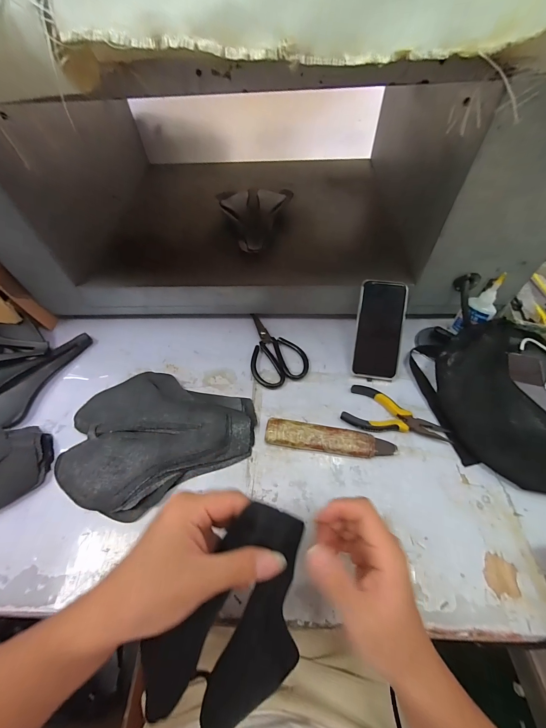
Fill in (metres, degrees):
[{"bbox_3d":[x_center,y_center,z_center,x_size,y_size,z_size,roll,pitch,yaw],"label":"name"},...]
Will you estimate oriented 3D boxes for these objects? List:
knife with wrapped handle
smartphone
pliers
[{"bbox_3d":[0.083,0.114,0.435,0.185,0.015,0.040,8,55,8],"label":"knife with wrapped handle"},{"bbox_3d":[0.180,-0.057,0.495,0.077,0.015,0.161,7,92,6],"label":"smartphone"},{"bbox_3d":[0.186,0.085,0.452,0.148,0.017,0.067,21,58,16],"label":"pliers"}]

